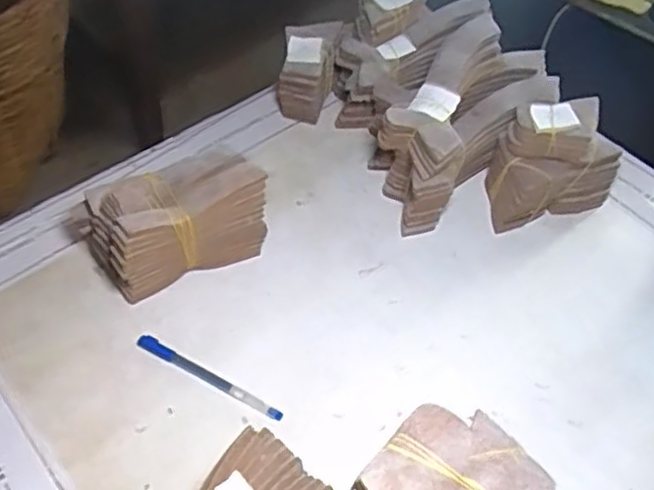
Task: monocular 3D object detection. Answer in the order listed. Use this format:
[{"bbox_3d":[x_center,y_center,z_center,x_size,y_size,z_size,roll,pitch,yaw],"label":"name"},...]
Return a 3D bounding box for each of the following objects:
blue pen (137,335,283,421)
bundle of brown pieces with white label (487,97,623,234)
[{"bbox_3d":[-0.101,0.112,0.587,0.141,0.006,0.011,25,56,16],"label":"blue pen"},{"bbox_3d":[0.220,-0.087,0.696,0.128,0.114,0.082,-18,56,-16],"label":"bundle of brown pieces with white label"}]

